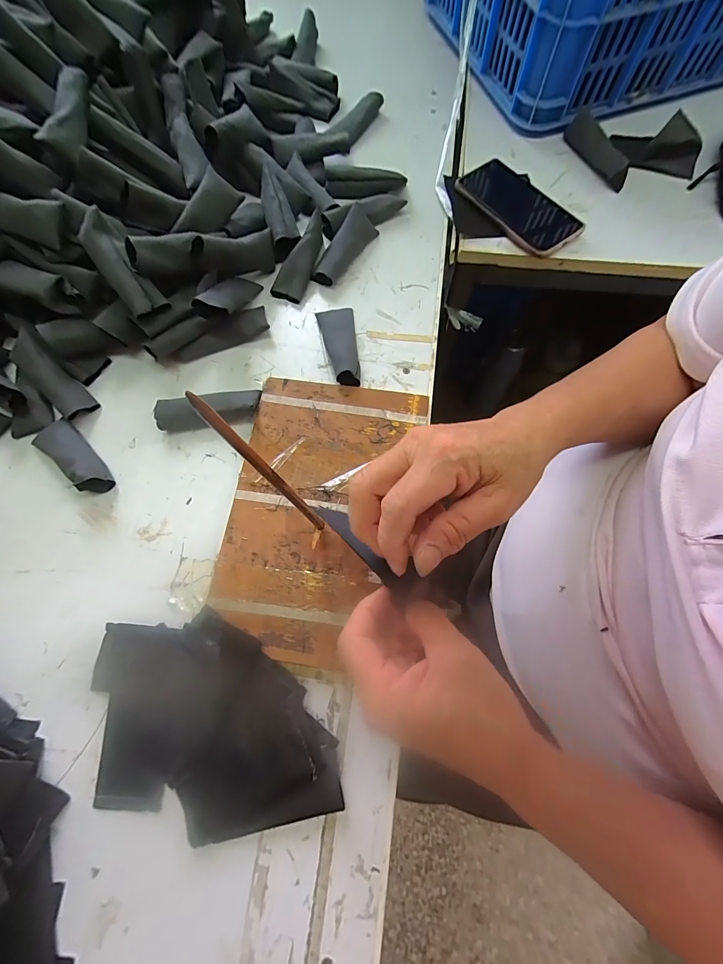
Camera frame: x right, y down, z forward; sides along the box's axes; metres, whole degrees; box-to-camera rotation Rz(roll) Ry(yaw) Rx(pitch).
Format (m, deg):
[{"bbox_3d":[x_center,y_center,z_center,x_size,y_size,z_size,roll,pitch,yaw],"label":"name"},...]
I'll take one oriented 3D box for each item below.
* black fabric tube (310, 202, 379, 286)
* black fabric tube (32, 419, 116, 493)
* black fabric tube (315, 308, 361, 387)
[{"bbox_3d":[-0.021,-0.288,0.438,0.036,0.034,0.104,28,75,10],"label":"black fabric tube"},{"bbox_3d":[-0.295,-0.030,0.364,0.102,0.031,0.038,36,76,12],"label":"black fabric tube"},{"bbox_3d":[-0.021,-0.155,0.394,0.040,0.034,0.107,-12,72,-2],"label":"black fabric tube"}]

